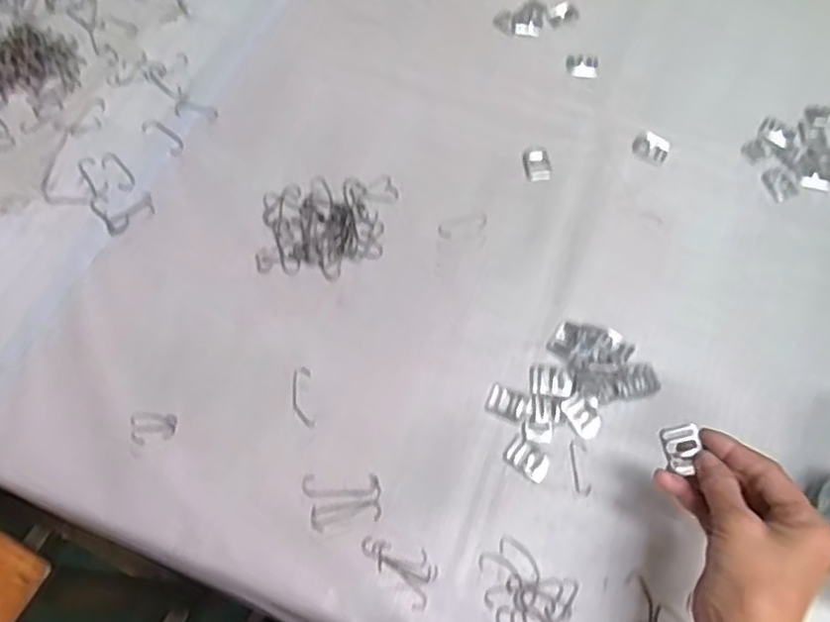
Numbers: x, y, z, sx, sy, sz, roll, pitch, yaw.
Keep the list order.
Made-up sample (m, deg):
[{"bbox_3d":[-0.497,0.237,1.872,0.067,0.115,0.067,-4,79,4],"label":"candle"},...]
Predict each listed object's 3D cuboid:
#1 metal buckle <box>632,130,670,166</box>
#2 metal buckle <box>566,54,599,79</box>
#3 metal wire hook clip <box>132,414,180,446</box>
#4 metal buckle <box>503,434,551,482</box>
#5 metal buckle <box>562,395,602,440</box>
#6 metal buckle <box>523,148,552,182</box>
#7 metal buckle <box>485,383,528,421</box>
[{"bbox_3d":[0.217,-0.149,0.598,0.033,0.004,0.029,35,68,16],"label":"metal buckle"},{"bbox_3d":[0.166,-0.241,0.648,0.031,0.004,0.028,5,63,2],"label":"metal buckle"},{"bbox_3d":[-0.190,0.084,0.476,0.032,0.004,0.022,-6,63,-4],"label":"metal wire hook clip"},{"bbox_3d":[0.082,0.107,0.476,0.032,0.004,0.021,36,68,16],"label":"metal buckle"},{"bbox_3d":[0.126,0.076,0.483,0.026,0.004,0.031,-24,66,-12],"label":"metal buckle"},{"bbox_3d":[0.110,-0.133,0.588,0.024,0.004,0.036,-6,63,-3],"label":"metal buckle"},{"bbox_3d":[0.069,0.068,0.486,0.028,0.004,0.022,22,65,10],"label":"metal buckle"}]

